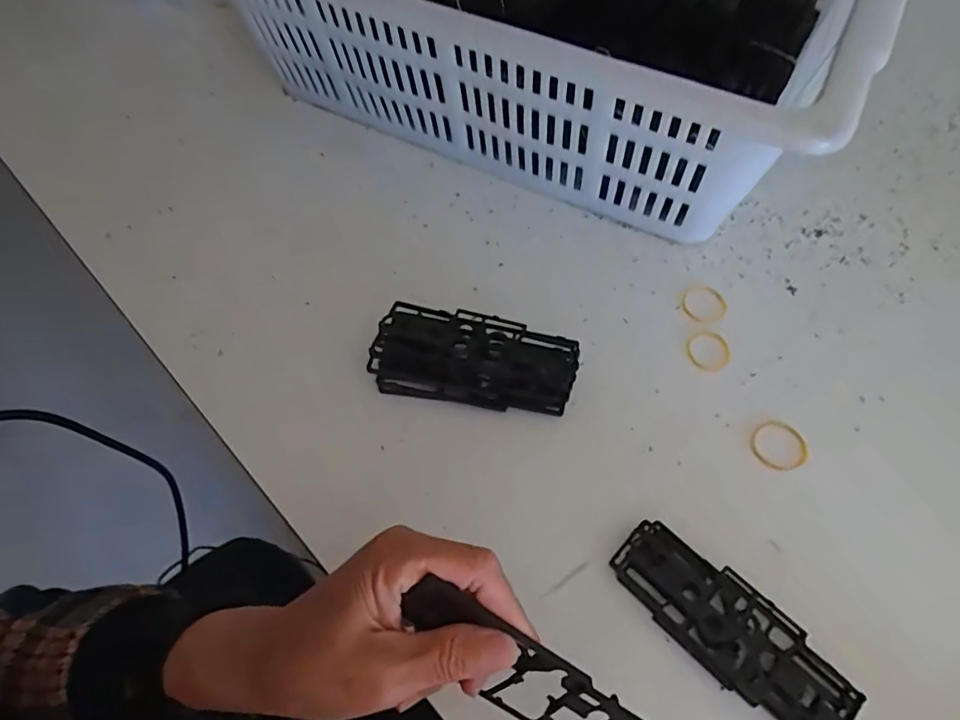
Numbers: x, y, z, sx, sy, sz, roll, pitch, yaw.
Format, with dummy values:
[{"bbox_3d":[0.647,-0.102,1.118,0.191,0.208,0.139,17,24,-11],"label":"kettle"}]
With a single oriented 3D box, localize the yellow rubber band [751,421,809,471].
[{"bbox_3d":[0.186,0.053,0.339,0.033,0.004,0.032,0,60,0],"label":"yellow rubber band"}]

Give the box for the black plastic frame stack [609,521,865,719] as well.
[{"bbox_3d":[0.129,0.140,0.287,0.125,0.023,0.046,40,67,20],"label":"black plastic frame stack"}]

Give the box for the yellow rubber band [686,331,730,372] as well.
[{"bbox_3d":[0.154,-0.007,0.370,0.031,0.004,0.029,0,60,0],"label":"yellow rubber band"}]

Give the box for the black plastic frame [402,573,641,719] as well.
[{"bbox_3d":[0.017,0.140,0.240,0.118,0.043,0.009,33,25,-4],"label":"black plastic frame"}]

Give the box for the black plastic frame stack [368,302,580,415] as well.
[{"bbox_3d":[-0.003,-0.002,0.354,0.126,0.034,0.055,7,60,4],"label":"black plastic frame stack"}]

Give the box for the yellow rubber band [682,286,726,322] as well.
[{"bbox_3d":[0.159,-0.040,0.389,0.034,0.004,0.032,0,60,0],"label":"yellow rubber band"}]

